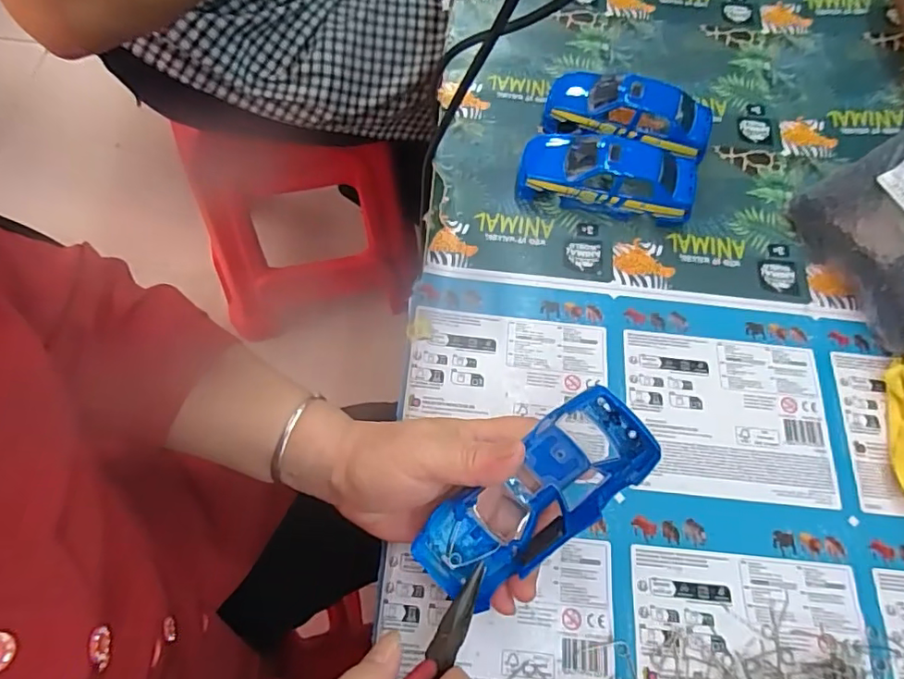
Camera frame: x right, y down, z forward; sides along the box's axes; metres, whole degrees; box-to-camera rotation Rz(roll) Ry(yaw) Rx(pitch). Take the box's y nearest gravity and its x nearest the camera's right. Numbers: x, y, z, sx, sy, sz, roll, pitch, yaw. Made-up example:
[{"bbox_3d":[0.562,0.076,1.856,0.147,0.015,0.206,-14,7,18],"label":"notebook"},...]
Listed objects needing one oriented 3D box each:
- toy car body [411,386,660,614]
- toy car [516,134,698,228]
[{"bbox_3d":[0.045,0.083,0.293,0.132,0.047,0.052,-41,73,7],"label":"toy car body"},{"bbox_3d":[0.117,-0.127,0.414,0.129,0.040,0.057,11,67,1],"label":"toy car"}]

